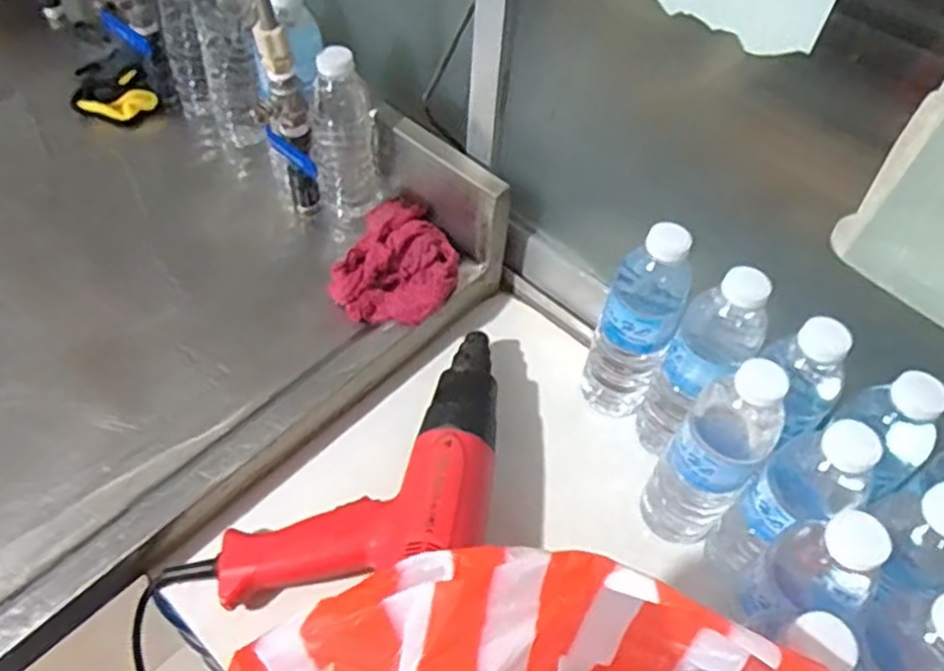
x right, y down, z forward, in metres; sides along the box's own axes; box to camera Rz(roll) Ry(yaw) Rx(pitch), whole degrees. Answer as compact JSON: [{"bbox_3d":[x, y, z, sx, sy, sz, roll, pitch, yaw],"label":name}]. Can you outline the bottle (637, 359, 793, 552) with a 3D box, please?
[{"bbox_3d":[0.176,0.088,0.539,0.064,0.204,0.067,36,58,21],"label":"bottle"}]

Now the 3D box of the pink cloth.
[{"bbox_3d":[-0.067,-0.068,0.697,0.107,0.044,0.130,15,53,7],"label":"pink cloth"}]

